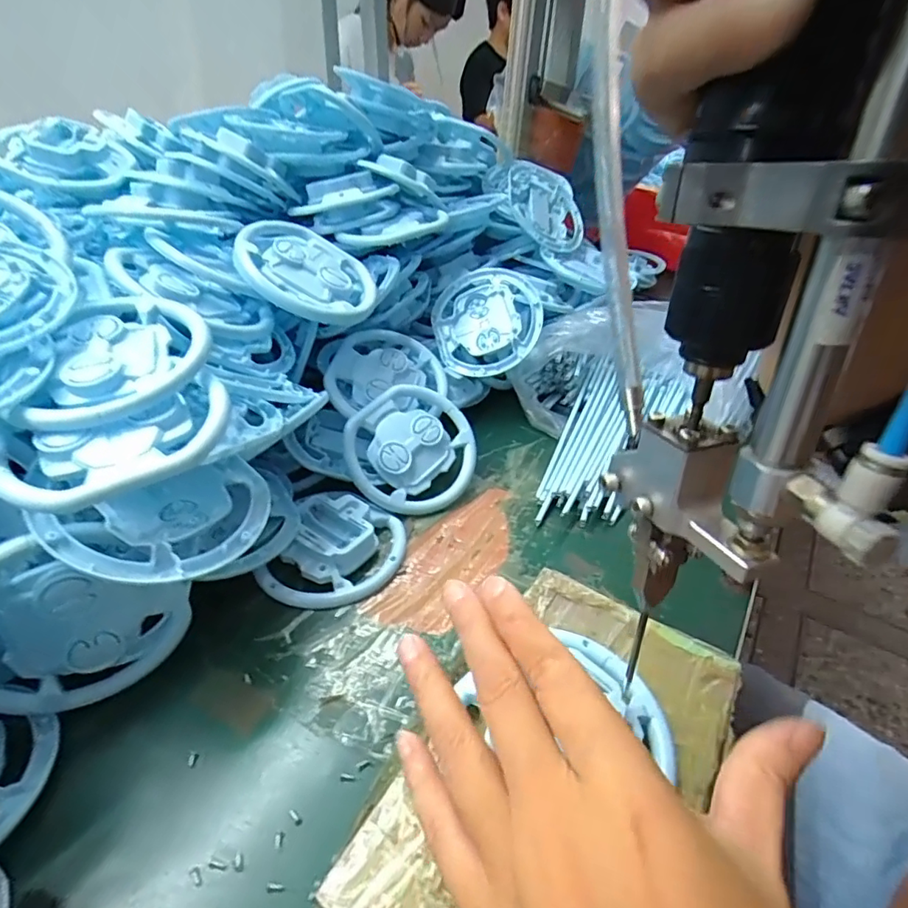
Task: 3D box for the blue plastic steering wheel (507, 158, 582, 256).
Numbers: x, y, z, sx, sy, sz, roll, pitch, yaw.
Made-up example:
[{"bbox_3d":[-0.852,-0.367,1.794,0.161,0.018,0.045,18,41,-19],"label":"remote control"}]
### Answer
[{"bbox_3d":[0.103,-0.271,0.578,0.103,0.014,0.109,9,72,-29],"label":"blue plastic steering wheel"}]

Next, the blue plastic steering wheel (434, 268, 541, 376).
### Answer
[{"bbox_3d":[0.029,-0.125,0.497,0.103,0.107,0.015,21,0,18],"label":"blue plastic steering wheel"}]

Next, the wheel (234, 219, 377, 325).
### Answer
[{"bbox_3d":[-0.109,-0.137,0.394,0.100,0.013,0.089,24,49,-15],"label":"wheel"}]

